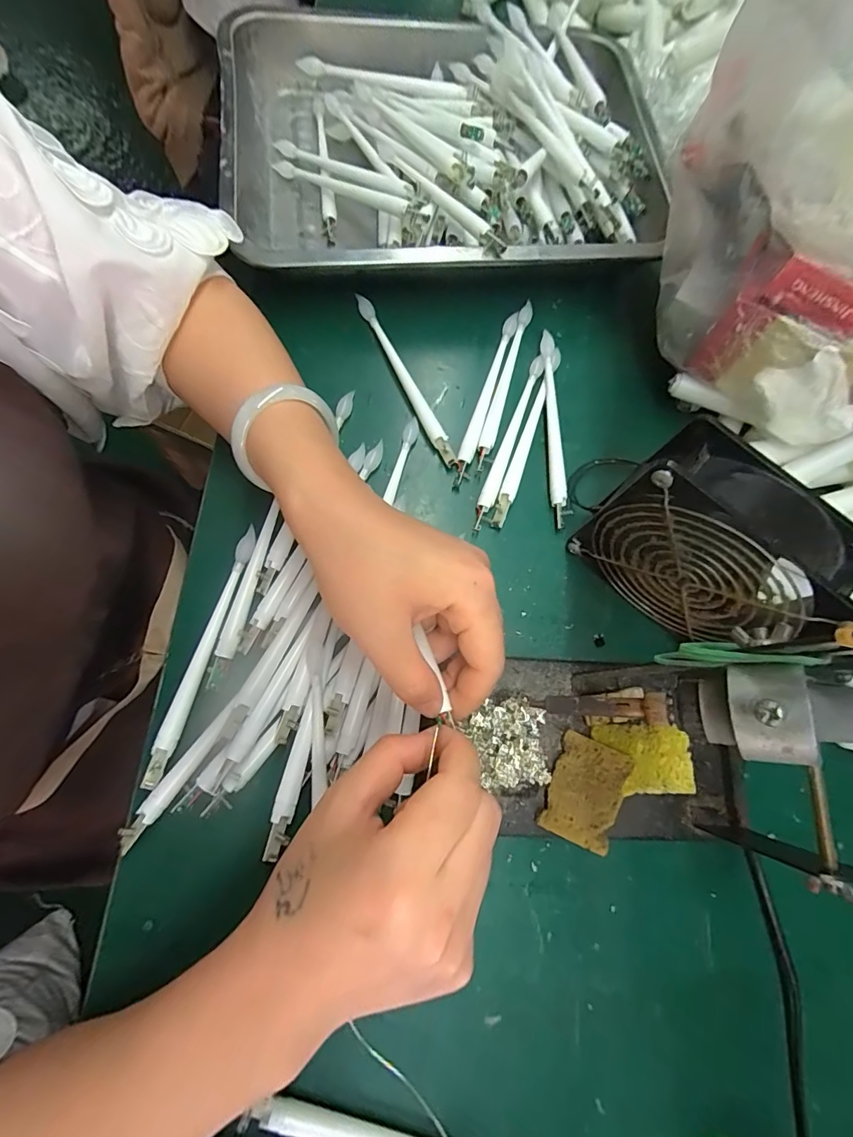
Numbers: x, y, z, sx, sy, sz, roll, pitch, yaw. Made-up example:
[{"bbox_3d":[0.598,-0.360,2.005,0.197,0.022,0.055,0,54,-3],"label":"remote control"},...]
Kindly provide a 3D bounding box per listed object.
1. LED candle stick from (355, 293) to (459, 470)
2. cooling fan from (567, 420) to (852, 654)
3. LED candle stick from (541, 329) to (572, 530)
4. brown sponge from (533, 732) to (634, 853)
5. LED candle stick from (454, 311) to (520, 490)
[{"bbox_3d":[-0.013,-0.142,0.338,0.016,0.017,0.153,-25,78,-10],"label":"LED candle stick"},{"bbox_3d":[0.152,-0.010,0.258,0.046,0.121,0.110,-42,80,-12],"label":"cooling fan"},{"bbox_3d":[0.096,-0.106,0.334,0.015,0.012,0.151,1,75,-4],"label":"LED candle stick"},{"bbox_3d":[0.091,0.128,0.262,0.039,0.009,0.055,24,74,3],"label":"brown sponge"},{"bbox_3d":[0.044,-0.128,0.341,0.012,0.007,0.159,18,74,1],"label":"LED candle stick"}]

